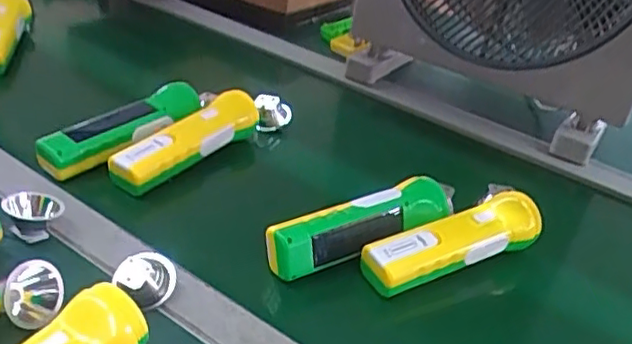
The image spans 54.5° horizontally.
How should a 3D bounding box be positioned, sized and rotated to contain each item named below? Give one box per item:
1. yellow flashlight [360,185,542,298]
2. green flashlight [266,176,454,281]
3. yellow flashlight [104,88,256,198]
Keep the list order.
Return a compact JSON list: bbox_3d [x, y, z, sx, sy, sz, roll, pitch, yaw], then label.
[{"bbox_3d":[0.116,0.058,0.520,0.172,0.041,0.046,-13,38,-29],"label":"yellow flashlight"},{"bbox_3d":[0.050,0.042,0.520,0.189,0.044,0.039,-14,38,-31],"label":"green flashlight"},{"bbox_3d":[-0.123,-0.032,0.606,0.049,0.043,0.166,24,36,24],"label":"yellow flashlight"}]

